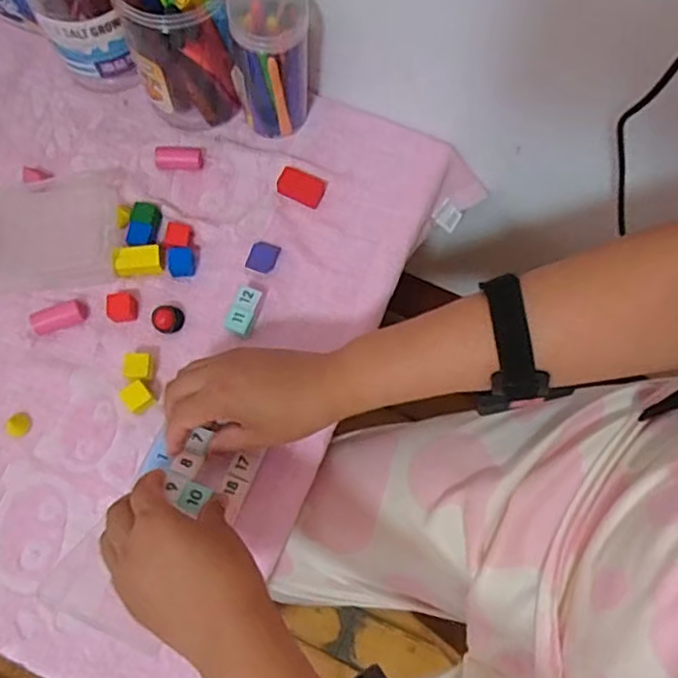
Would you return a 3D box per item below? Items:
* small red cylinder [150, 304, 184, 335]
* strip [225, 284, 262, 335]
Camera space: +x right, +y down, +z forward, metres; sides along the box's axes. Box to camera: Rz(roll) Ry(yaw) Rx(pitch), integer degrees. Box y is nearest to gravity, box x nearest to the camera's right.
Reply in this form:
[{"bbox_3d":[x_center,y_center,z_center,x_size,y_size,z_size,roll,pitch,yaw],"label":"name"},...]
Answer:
[{"bbox_3d":[-0.152,-0.019,0.554,0.027,0.016,0.026,1,73,-2],"label":"small red cylinder"},{"bbox_3d":[-0.083,-0.027,0.556,0.021,0.020,0.047,18,73,3],"label":"strip"}]

